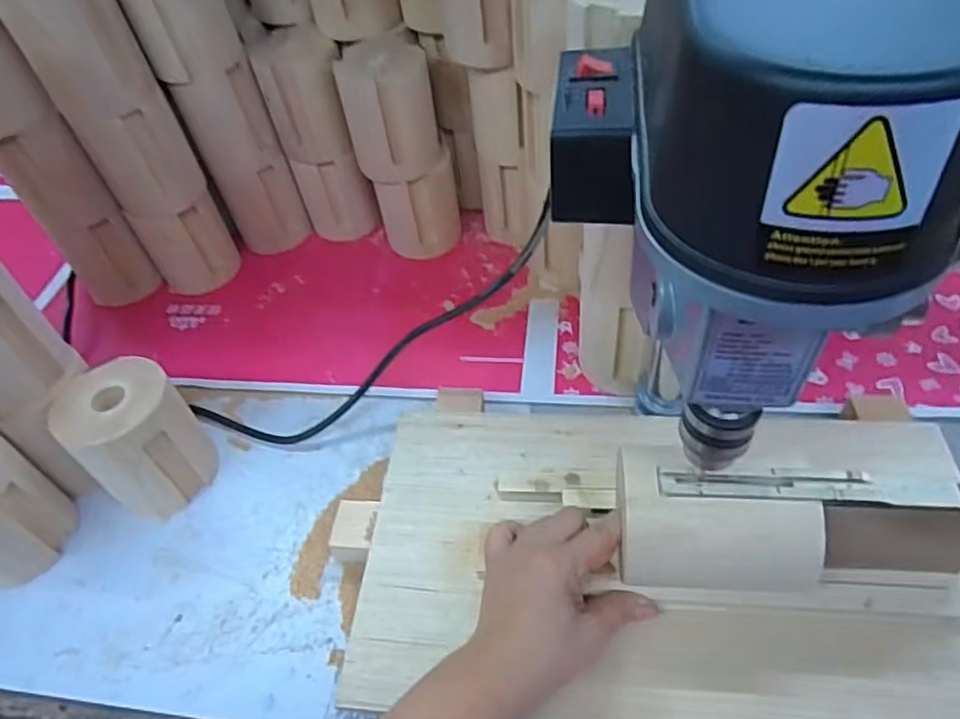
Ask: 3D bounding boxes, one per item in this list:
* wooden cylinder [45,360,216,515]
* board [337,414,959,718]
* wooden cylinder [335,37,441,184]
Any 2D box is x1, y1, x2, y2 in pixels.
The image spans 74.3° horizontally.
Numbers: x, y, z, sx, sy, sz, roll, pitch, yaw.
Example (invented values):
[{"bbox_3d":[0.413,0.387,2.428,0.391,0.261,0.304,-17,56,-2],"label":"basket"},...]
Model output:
[{"bbox_3d":[-0.254,0.061,0.475,0.073,0.105,0.079,31,60,28],"label":"wooden cylinder"},{"bbox_3d":[0.119,0.118,0.401,0.383,0.024,0.209,1,50,7],"label":"board"},{"bbox_3d":[-0.080,-0.226,0.579,0.077,0.102,0.078,-11,50,-3],"label":"wooden cylinder"}]

